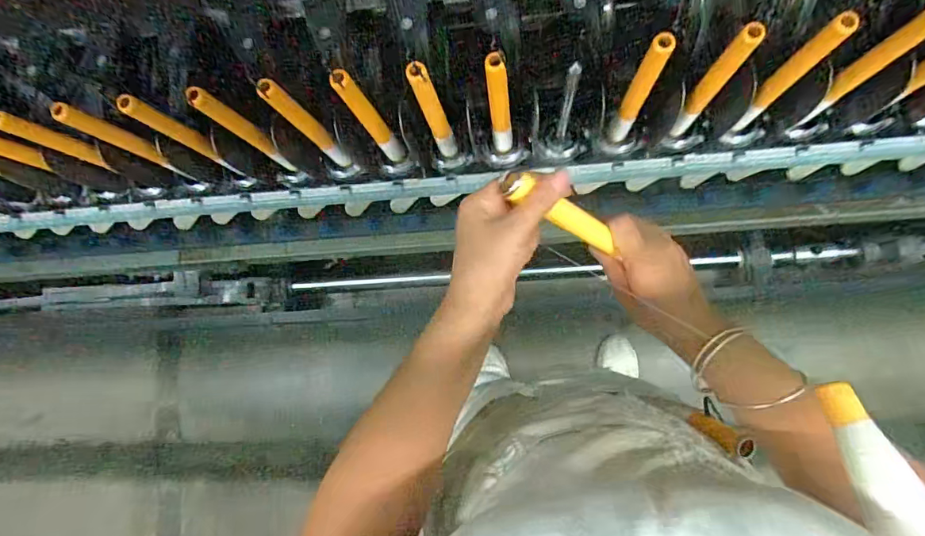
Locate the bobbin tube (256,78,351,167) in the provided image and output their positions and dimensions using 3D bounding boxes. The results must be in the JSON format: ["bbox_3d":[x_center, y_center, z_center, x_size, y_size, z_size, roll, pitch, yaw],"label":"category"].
[{"bbox_3d":[-0.163,-0.147,0.513,0.019,0.187,0.022,-43,82,1],"label":"bobbin tube"}]

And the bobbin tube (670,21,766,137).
[{"bbox_3d":[0.245,-0.177,0.475,0.019,0.190,0.019,42,90,8],"label":"bobbin tube"}]

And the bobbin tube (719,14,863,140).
[{"bbox_3d":[0.315,-0.183,0.477,0.018,0.211,0.021,-36,82,2],"label":"bobbin tube"}]

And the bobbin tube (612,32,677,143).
[{"bbox_3d":[0.177,-0.174,0.482,0.022,0.187,0.017,31,89,8],"label":"bobbin tube"}]

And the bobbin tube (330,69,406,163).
[{"bbox_3d":[-0.097,-0.156,0.513,0.020,0.184,0.027,-39,82,2],"label":"bobbin tube"}]

